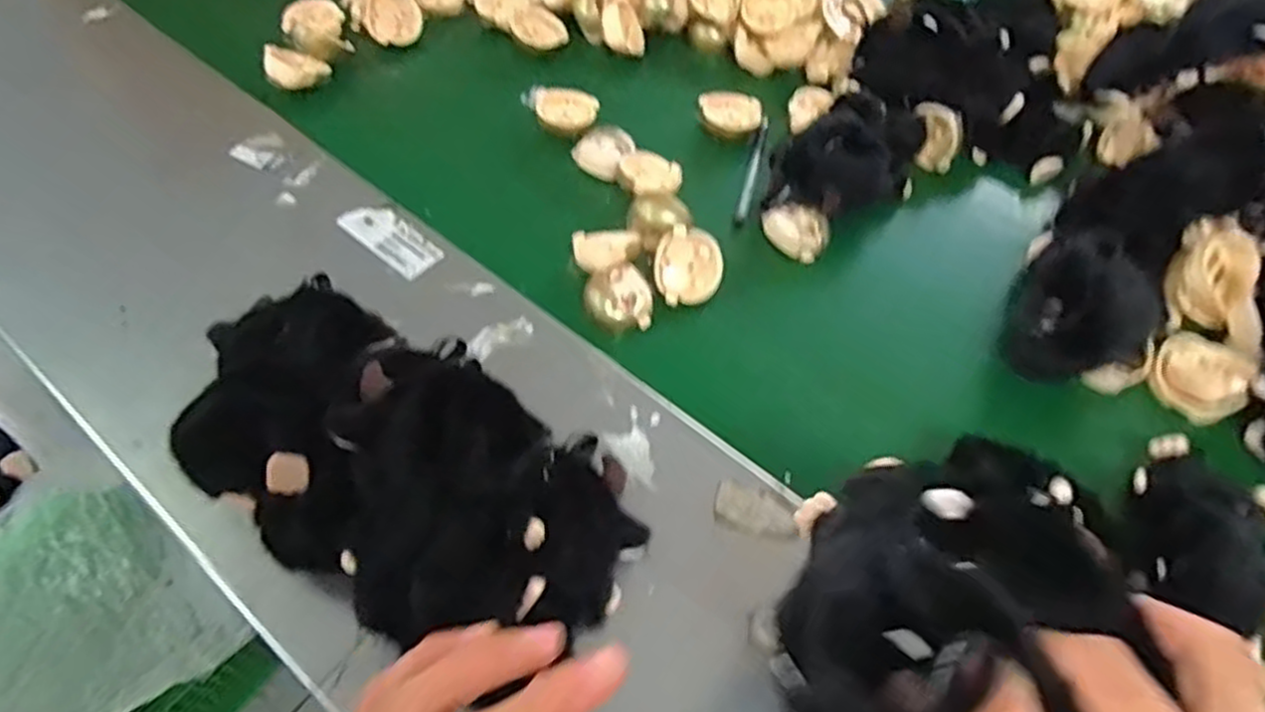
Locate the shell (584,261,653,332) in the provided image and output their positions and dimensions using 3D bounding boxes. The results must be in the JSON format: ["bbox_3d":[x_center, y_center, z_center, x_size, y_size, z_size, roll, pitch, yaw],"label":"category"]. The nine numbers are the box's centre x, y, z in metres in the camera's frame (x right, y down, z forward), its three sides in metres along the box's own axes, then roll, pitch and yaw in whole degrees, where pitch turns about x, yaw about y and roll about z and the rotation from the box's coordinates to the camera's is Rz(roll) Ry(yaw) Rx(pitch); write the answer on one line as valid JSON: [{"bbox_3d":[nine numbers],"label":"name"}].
[{"bbox_3d":[-0.010,-0.041,0.530,0.044,0.024,0.039,-4,56,-5],"label":"shell"}]

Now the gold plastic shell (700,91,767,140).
[{"bbox_3d":[0.083,-0.205,0.644,0.054,0.021,0.038,4,56,0],"label":"gold plastic shell"}]

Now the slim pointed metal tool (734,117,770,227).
[{"bbox_3d":[0.100,-0.154,0.619,0.011,0.013,0.125,14,57,7],"label":"slim pointed metal tool"}]

